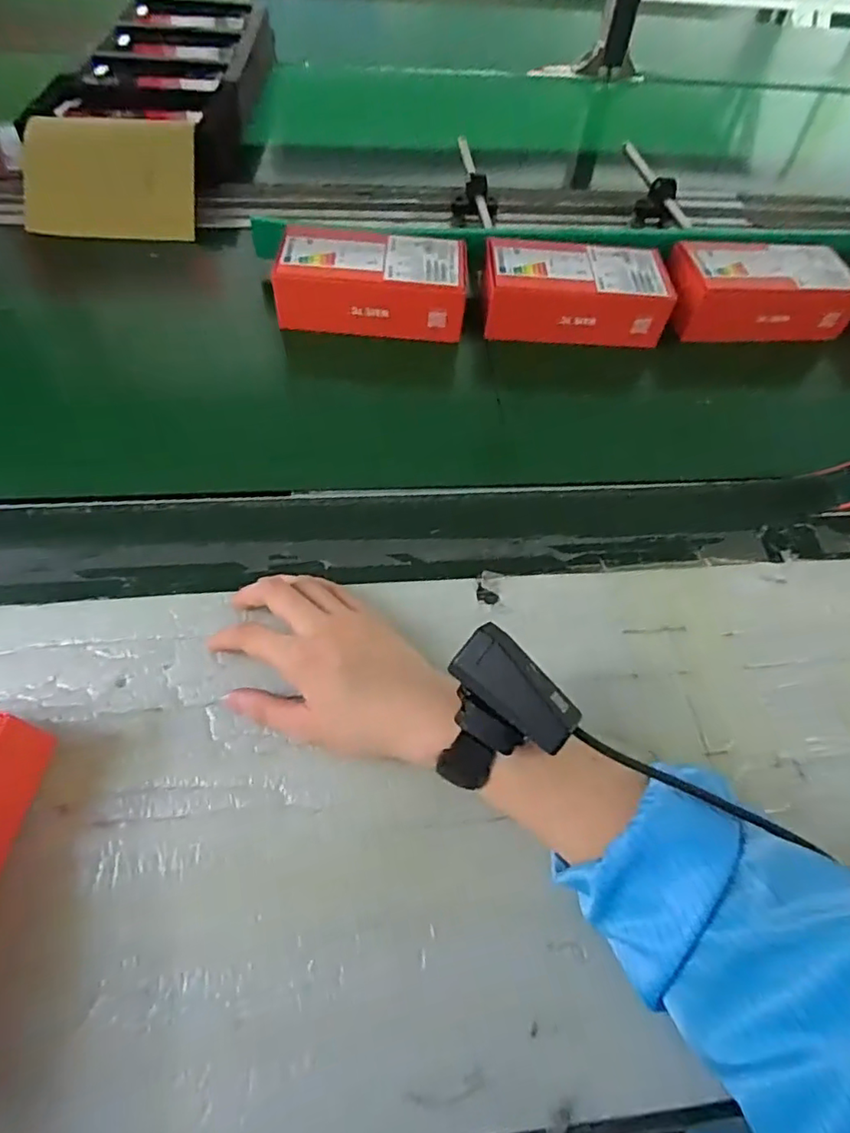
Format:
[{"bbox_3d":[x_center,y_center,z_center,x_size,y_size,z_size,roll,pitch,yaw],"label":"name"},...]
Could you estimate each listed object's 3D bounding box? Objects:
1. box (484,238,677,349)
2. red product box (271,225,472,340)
[{"bbox_3d":[0.152,-0.283,0.606,0.182,0.060,0.085,1,57,-4],"label":"box"},{"bbox_3d":[-0.051,-0.281,0.581,0.204,0.076,0.086,3,57,-2],"label":"red product box"}]

